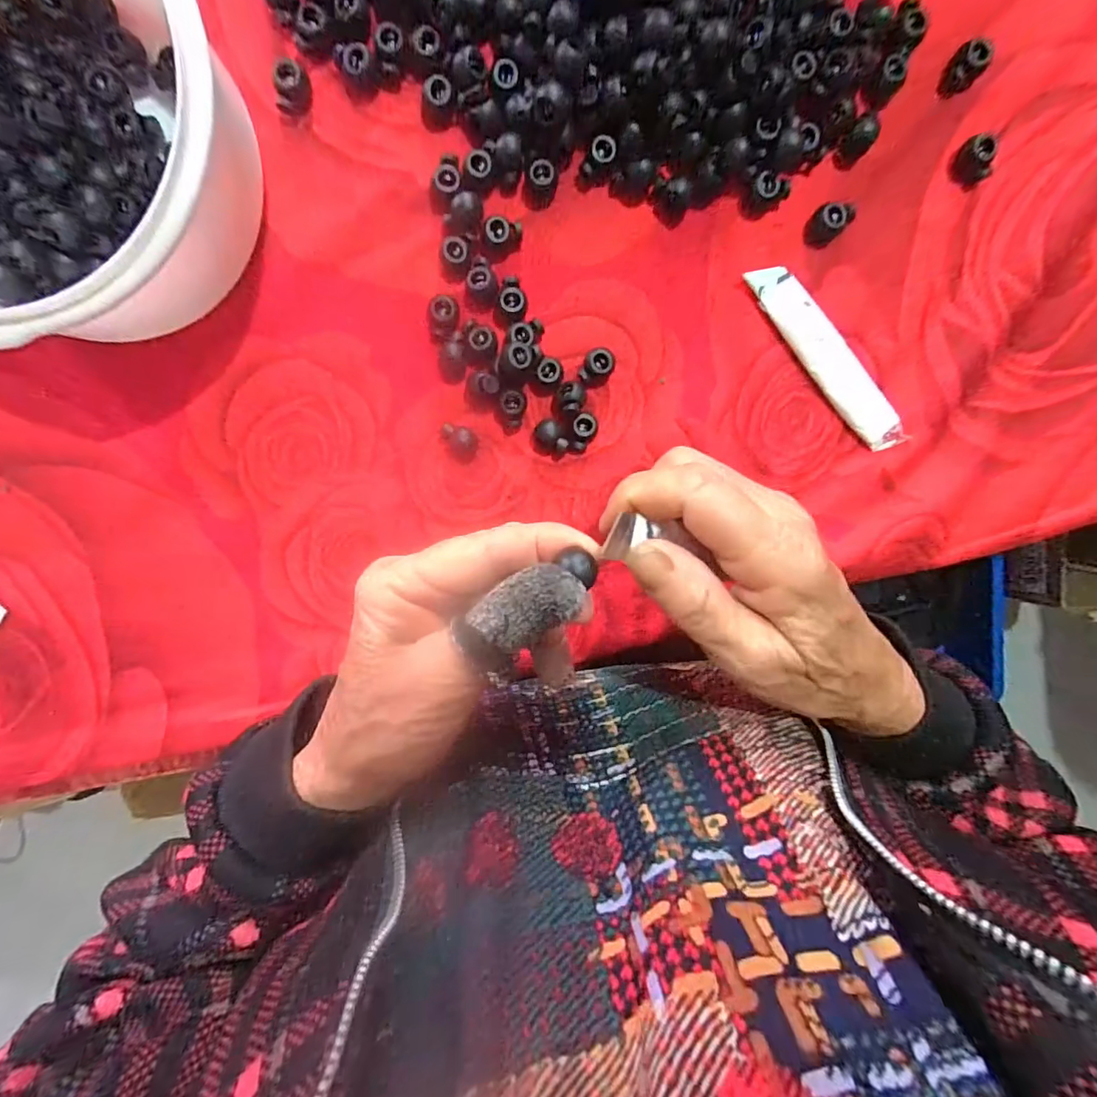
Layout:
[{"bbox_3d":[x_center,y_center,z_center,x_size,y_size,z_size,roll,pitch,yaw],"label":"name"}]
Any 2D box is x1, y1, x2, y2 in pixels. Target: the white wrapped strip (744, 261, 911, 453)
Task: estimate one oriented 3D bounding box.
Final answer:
[{"bbox_3d":[0.140,-0.094,0.261,0.021,0.008,0.111,-40,98,4],"label":"white wrapped strip"}]

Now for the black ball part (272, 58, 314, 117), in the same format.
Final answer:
[{"bbox_3d":[-0.116,-0.208,0.235,0.015,0.011,0.016,0,99,-2],"label":"black ball part"}]

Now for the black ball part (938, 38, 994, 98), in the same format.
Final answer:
[{"bbox_3d":[0.193,-0.223,0.242,0.020,0.011,0.015,-43,98,4],"label":"black ball part"}]

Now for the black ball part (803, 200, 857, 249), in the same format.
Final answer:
[{"bbox_3d":[0.135,-0.157,0.250,0.020,0.013,0.016,-38,99,4],"label":"black ball part"}]

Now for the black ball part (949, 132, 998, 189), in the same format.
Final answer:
[{"bbox_3d":[0.204,-0.185,0.248,0.016,0.012,0.019,-33,99,3],"label":"black ball part"}]

